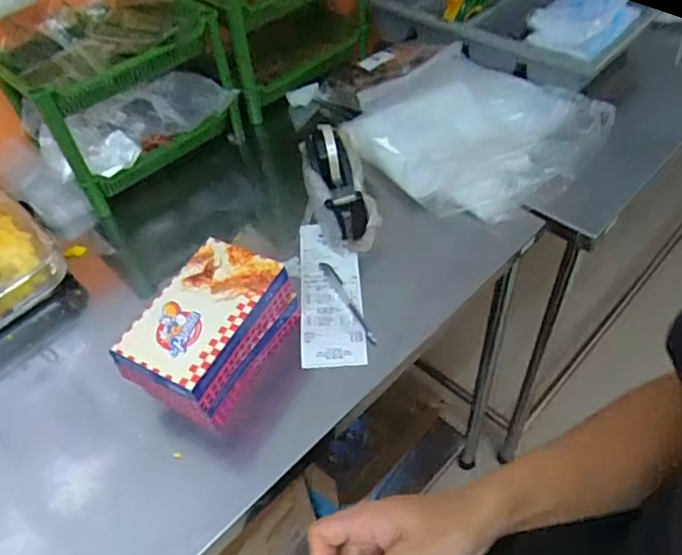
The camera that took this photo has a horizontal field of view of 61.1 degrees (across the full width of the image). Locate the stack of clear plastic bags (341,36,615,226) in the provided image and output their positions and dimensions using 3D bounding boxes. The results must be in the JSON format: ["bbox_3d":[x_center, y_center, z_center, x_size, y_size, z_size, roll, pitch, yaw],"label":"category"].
[{"bbox_3d":[0.200,-0.230,0.886,0.332,0.087,0.332,-39,57,-24],"label":"stack of clear plastic bags"}]

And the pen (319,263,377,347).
[{"bbox_3d":[0.009,0.030,0.756,0.016,0.014,0.148,-24,52,-14],"label":"pen"}]

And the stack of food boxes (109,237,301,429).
[{"bbox_3d":[-0.144,0.060,0.665,0.117,0.108,0.193,18,54,20],"label":"stack of food boxes"}]

